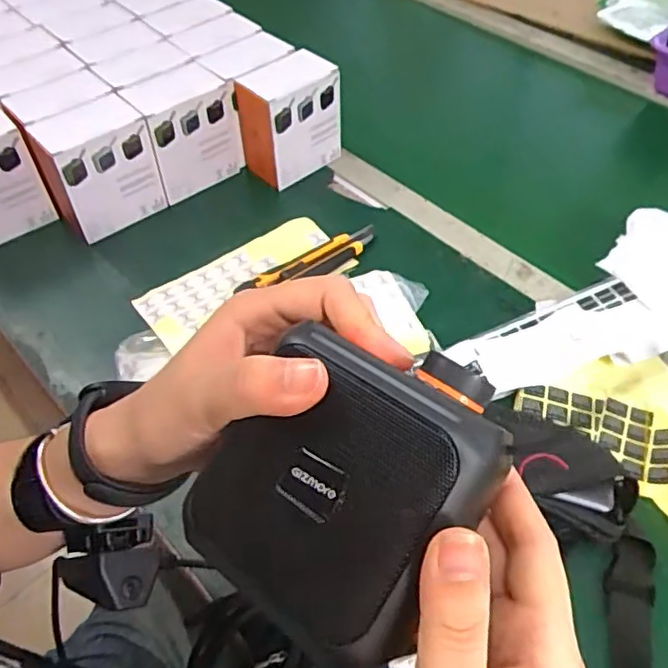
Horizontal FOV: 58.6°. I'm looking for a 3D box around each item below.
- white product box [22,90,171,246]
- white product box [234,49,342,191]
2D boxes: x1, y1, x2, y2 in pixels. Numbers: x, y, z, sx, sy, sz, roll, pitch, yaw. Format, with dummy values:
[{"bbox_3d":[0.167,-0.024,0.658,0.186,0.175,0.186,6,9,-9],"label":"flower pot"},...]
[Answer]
[{"bbox_3d":[-0.246,-0.172,0.620,0.113,0.116,0.065,-37,60,-26],"label":"white product box"},{"bbox_3d":[-0.051,-0.239,0.680,0.101,0.123,0.068,-37,60,-25],"label":"white product box"}]

